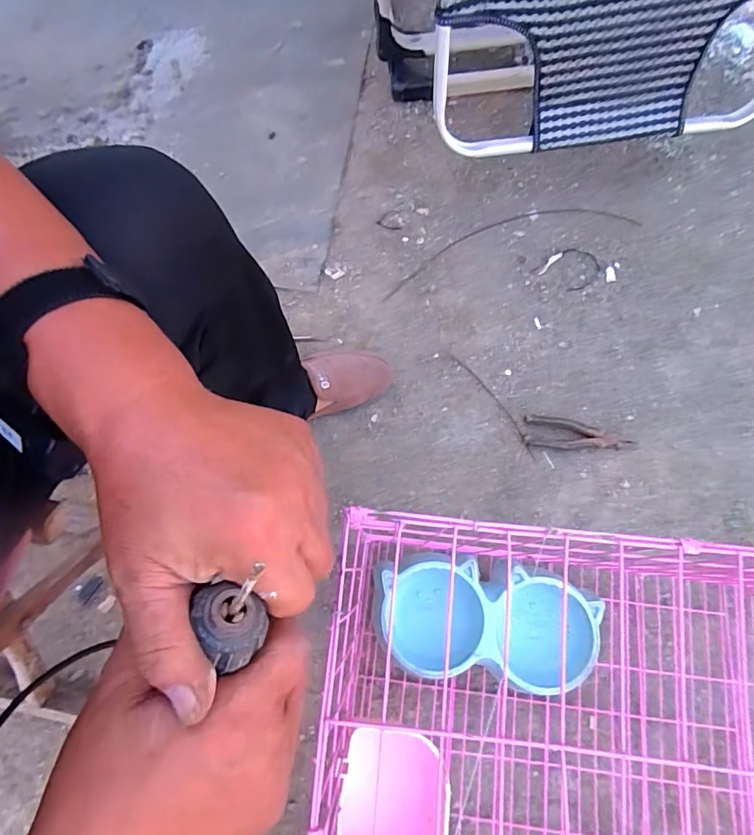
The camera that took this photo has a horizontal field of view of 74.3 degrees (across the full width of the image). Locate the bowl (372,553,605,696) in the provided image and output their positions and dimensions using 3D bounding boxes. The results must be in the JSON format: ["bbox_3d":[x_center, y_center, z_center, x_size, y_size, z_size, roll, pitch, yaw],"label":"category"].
[{"bbox_3d":[0.132,0.255,0.622,0.263,0.080,0.144,8,73,6],"label":"bowl"}]

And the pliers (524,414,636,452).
[{"bbox_3d":[0.307,0.026,0.745,0.160,0.020,0.051,6,73,6],"label":"pliers"}]

